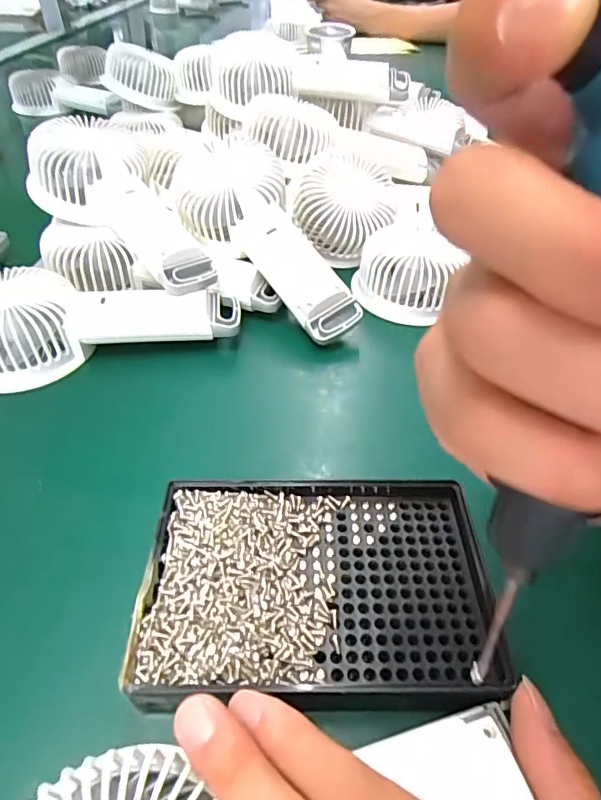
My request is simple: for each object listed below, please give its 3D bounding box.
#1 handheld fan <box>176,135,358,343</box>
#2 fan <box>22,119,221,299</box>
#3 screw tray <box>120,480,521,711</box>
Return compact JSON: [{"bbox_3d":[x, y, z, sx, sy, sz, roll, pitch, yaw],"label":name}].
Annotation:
[{"bbox_3d":[-0.033,-0.120,0.349,0.067,0.044,0.194,-28,70,-25],"label":"handheld fan"},{"bbox_3d":[-0.119,-0.133,0.355,0.084,0.046,0.169,-37,78,-31],"label":"fan"},{"bbox_3d":[0.009,0.073,0.207,0.142,0.013,0.092,-1,46,-2],"label":"screw tray"}]

